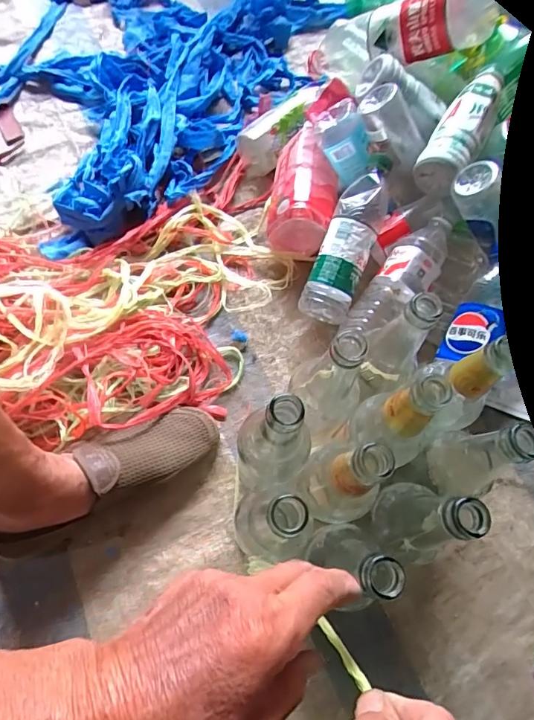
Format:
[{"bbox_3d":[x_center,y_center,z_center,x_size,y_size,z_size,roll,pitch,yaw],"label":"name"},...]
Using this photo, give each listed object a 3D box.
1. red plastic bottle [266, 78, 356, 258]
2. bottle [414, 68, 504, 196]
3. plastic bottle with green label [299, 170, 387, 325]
[{"bbox_3d":[0.059,-0.277,0.645,0.095,0.116,0.233,10,66,1],"label":"red plastic bottle"},{"bbox_3d":[0.252,-0.297,0.584,0.064,0.056,0.156,31,90,10],"label":"bottle"},{"bbox_3d":[0.107,-0.152,0.591,0.066,0.060,0.206,22,85,6],"label":"plastic bottle with green label"}]

